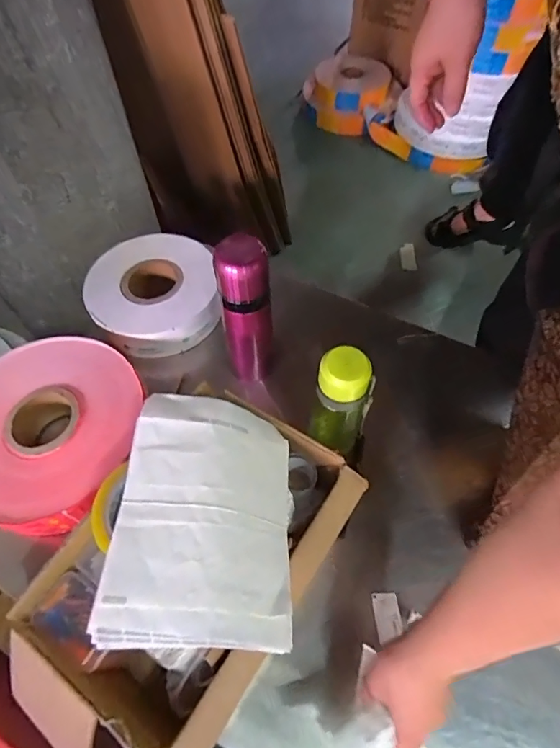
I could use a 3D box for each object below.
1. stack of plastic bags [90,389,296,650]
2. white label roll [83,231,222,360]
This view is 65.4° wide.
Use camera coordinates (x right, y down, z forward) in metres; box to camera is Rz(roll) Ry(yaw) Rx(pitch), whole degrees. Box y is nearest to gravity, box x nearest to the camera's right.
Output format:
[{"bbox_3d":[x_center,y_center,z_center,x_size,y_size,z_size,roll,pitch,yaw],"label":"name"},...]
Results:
[{"bbox_3d":[-0.069,0.130,0.417,0.157,0.042,0.222,7,55,-6],"label":"stack of plastic bags"},{"bbox_3d":[-0.198,-0.132,0.694,0.193,0.059,0.202,0,61,-1],"label":"white label roll"}]

